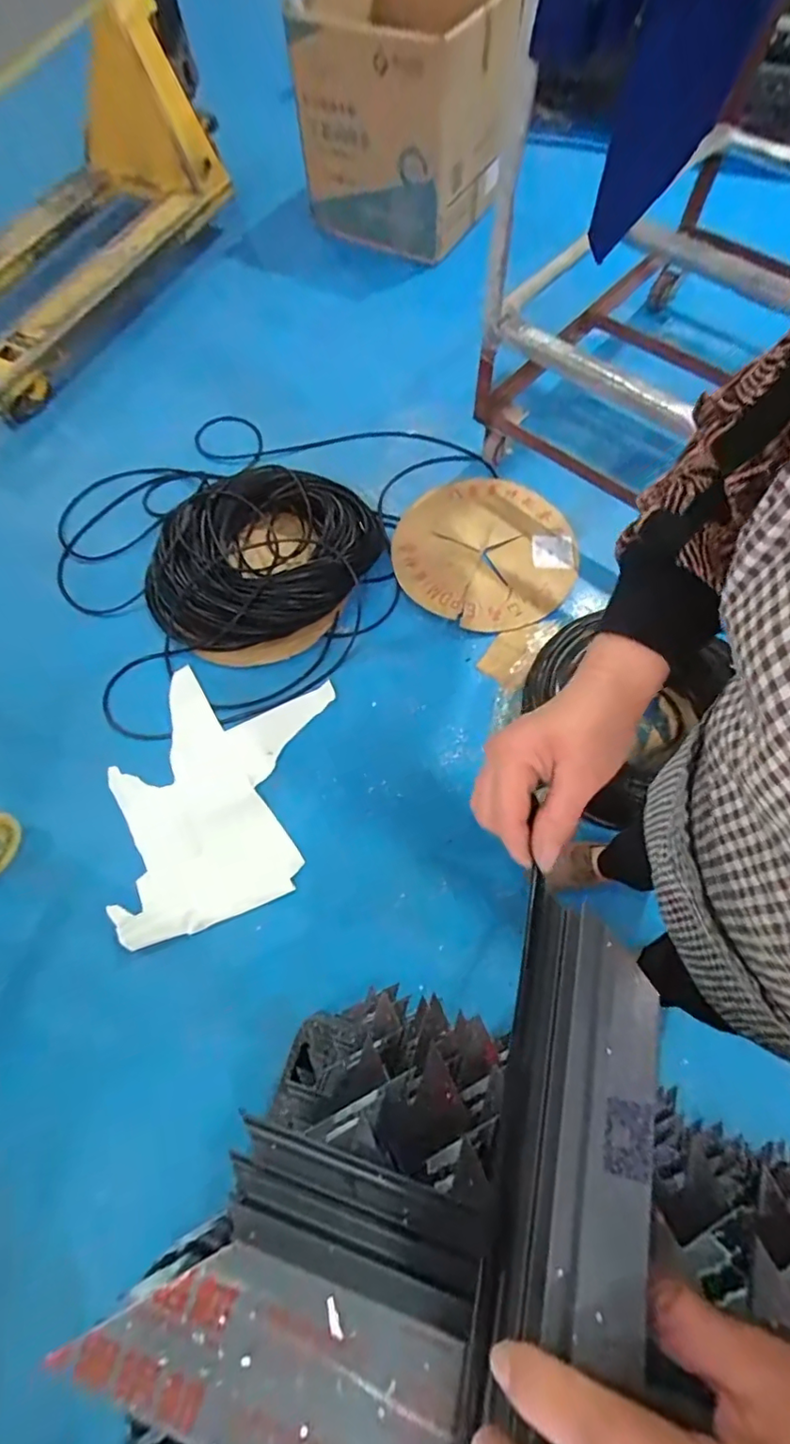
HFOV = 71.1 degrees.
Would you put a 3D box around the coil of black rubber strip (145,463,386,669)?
[{"bbox_3d":[-0.331,-0.431,1.354,0.579,0.107,0.507,-41,74,-14],"label":"coil of black rubber strip"}]

